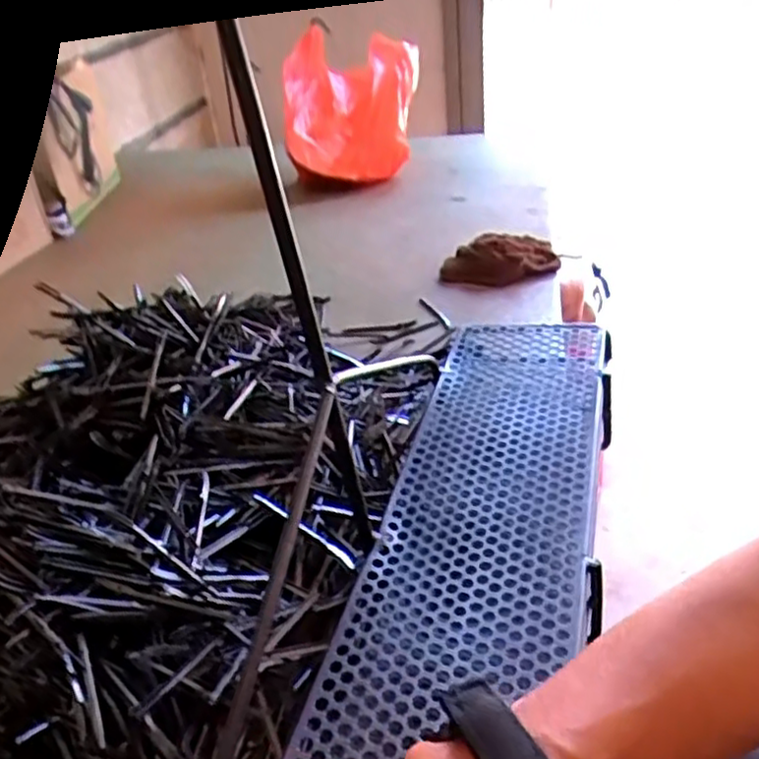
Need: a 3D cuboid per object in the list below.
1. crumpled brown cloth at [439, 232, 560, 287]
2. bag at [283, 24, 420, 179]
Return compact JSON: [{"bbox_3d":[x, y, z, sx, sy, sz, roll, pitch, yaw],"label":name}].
[{"bbox_3d":[0.160,-0.160,0.946,0.155,0.050,0.062,-8,32,-4],"label":"crumpled brown cloth"},{"bbox_3d":[-0.048,-0.492,1.282,0.235,0.203,0.260,-6,32,0],"label":"bag"}]

